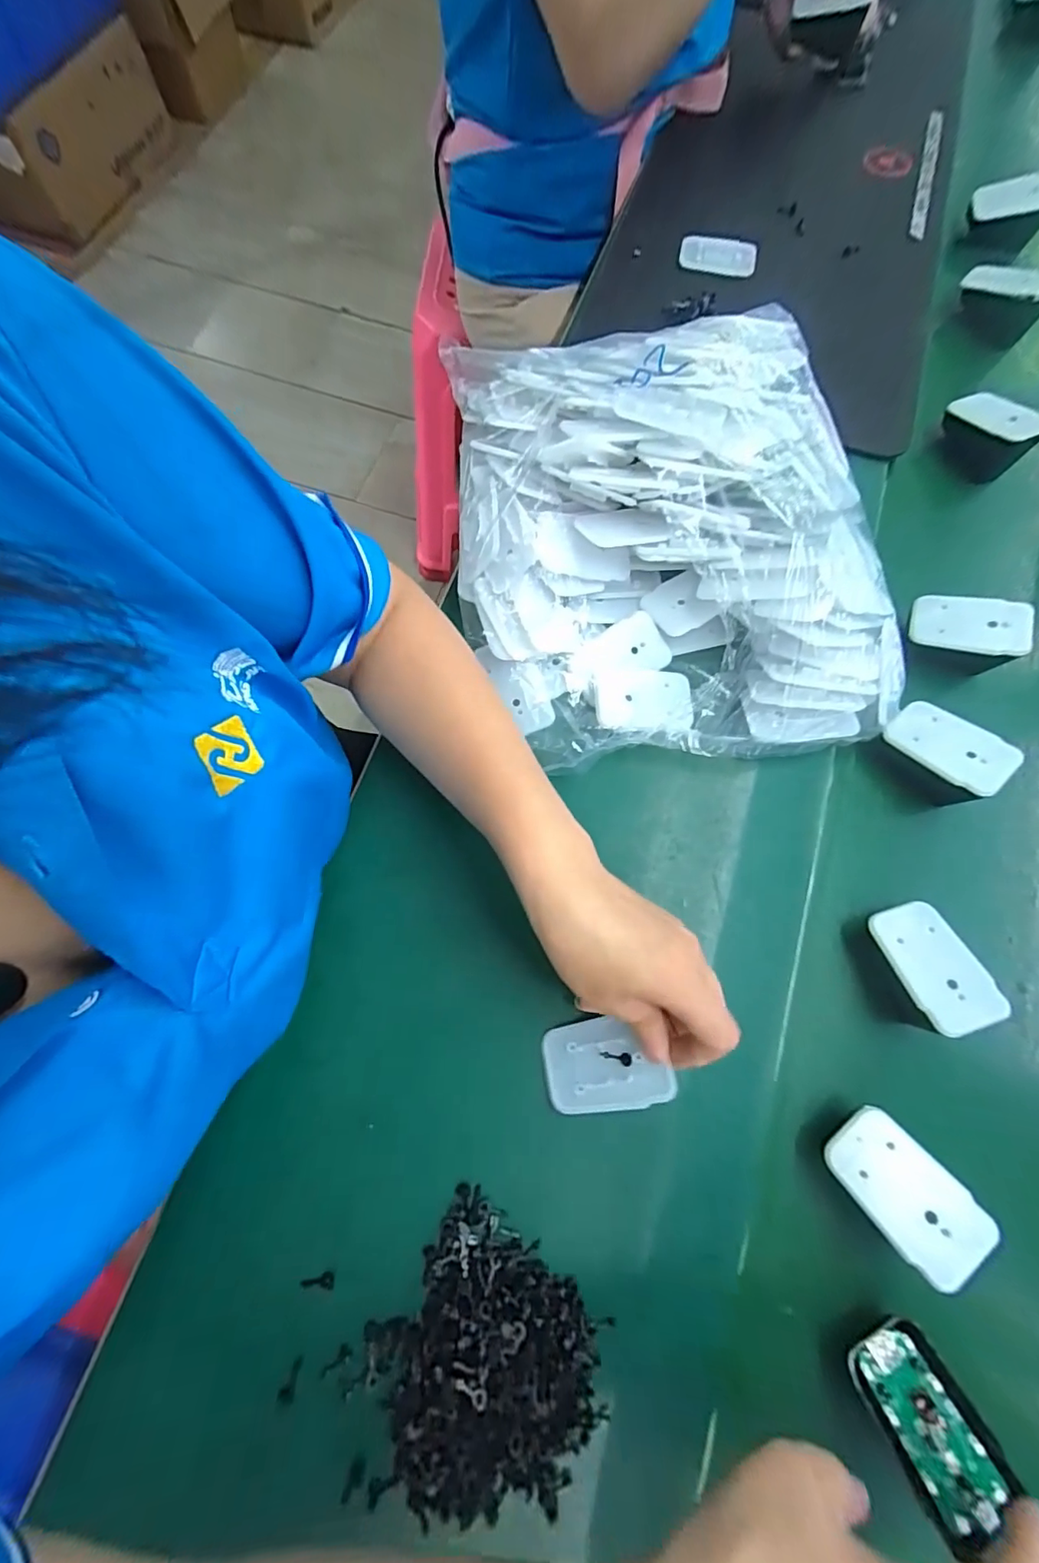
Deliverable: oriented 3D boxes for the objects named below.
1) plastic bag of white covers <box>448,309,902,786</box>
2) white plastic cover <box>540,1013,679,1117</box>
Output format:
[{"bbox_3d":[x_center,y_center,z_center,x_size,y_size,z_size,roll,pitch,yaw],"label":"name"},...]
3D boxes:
[{"bbox_3d":[0.099,-0.174,0.364,0.279,0.089,0.319,-3,73,-2],"label":"plastic bag of white covers"},{"bbox_3d":[0.046,0.155,0.290,0.069,0.004,0.044,-18,67,17],"label":"white plastic cover"}]

